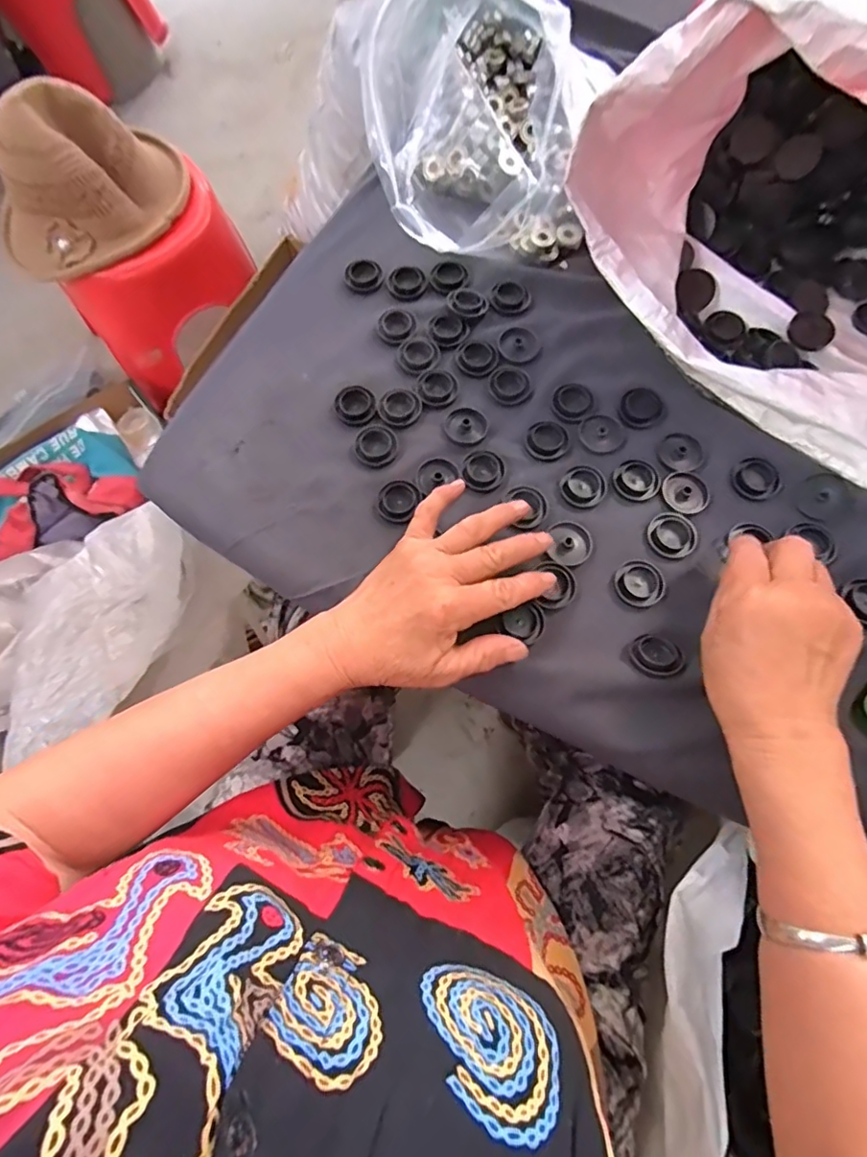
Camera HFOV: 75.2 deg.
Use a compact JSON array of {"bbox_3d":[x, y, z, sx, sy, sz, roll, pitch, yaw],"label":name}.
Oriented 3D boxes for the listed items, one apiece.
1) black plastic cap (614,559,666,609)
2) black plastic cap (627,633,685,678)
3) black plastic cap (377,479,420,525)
[{"bbox_3d":[0.144,0.003,0.391,0.027,0.011,0.033,-38,75,-13],"label":"black plastic cap"},{"bbox_3d":[0.147,0.051,0.371,0.030,0.006,0.032,-33,55,0],"label":"black plastic cap"},{"bbox_3d":[-0.026,-0.058,0.415,0.029,0.005,0.033,24,72,8],"label":"black plastic cap"}]

